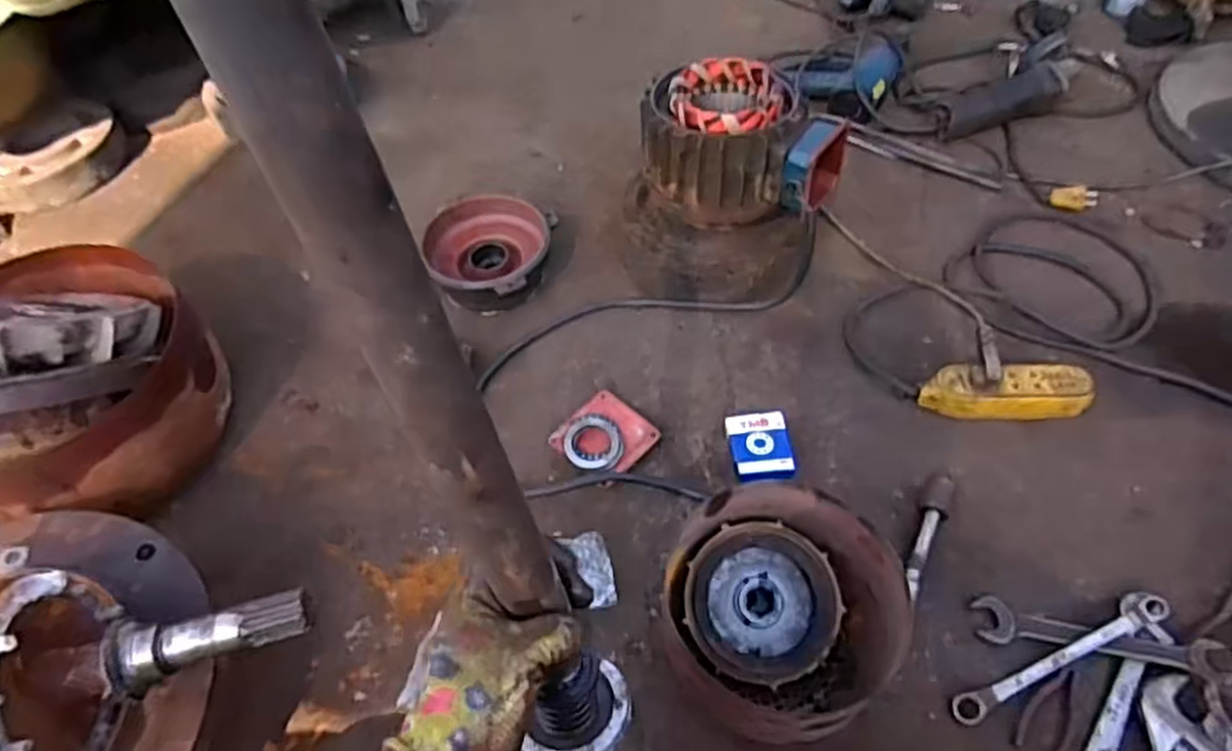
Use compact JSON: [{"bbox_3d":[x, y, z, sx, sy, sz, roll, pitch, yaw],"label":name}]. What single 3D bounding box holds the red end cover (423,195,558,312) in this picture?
[{"bbox_3d":[-0.171,-0.158,1.042,0.177,0.075,0.171,-2,52,3],"label":"red end cover"}]

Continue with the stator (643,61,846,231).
[{"bbox_3d":[0.154,-0.286,0.954,0.242,0.130,0.155,13,52,9],"label":"stator"}]

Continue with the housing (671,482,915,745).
[{"bbox_3d":[0.152,0.223,0.710,0.202,0.103,0.211,-1,53,2],"label":"housing"}]

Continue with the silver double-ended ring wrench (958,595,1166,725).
[{"bbox_3d":[0.417,0.265,0.715,0.228,0.035,0.026,-20,55,-12],"label":"silver double-ended ring wrench"}]

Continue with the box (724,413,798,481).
[{"bbox_3d":[0.165,0.084,0.869,0.068,0.027,0.084,-4,53,0],"label":"box"}]

